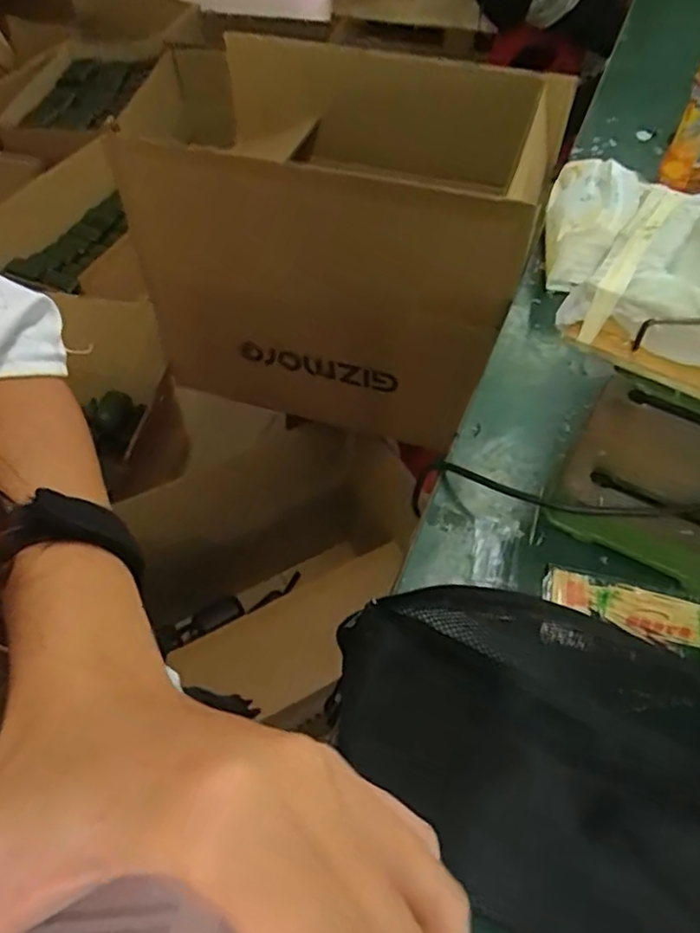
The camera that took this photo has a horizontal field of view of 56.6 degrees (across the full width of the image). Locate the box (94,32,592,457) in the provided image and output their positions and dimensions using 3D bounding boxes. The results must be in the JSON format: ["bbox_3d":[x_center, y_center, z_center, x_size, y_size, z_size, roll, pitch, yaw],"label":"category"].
[{"bbox_3d":[-0.003,-0.319,0.921,0.486,0.388,0.326,16,54,12],"label":"box"}]

